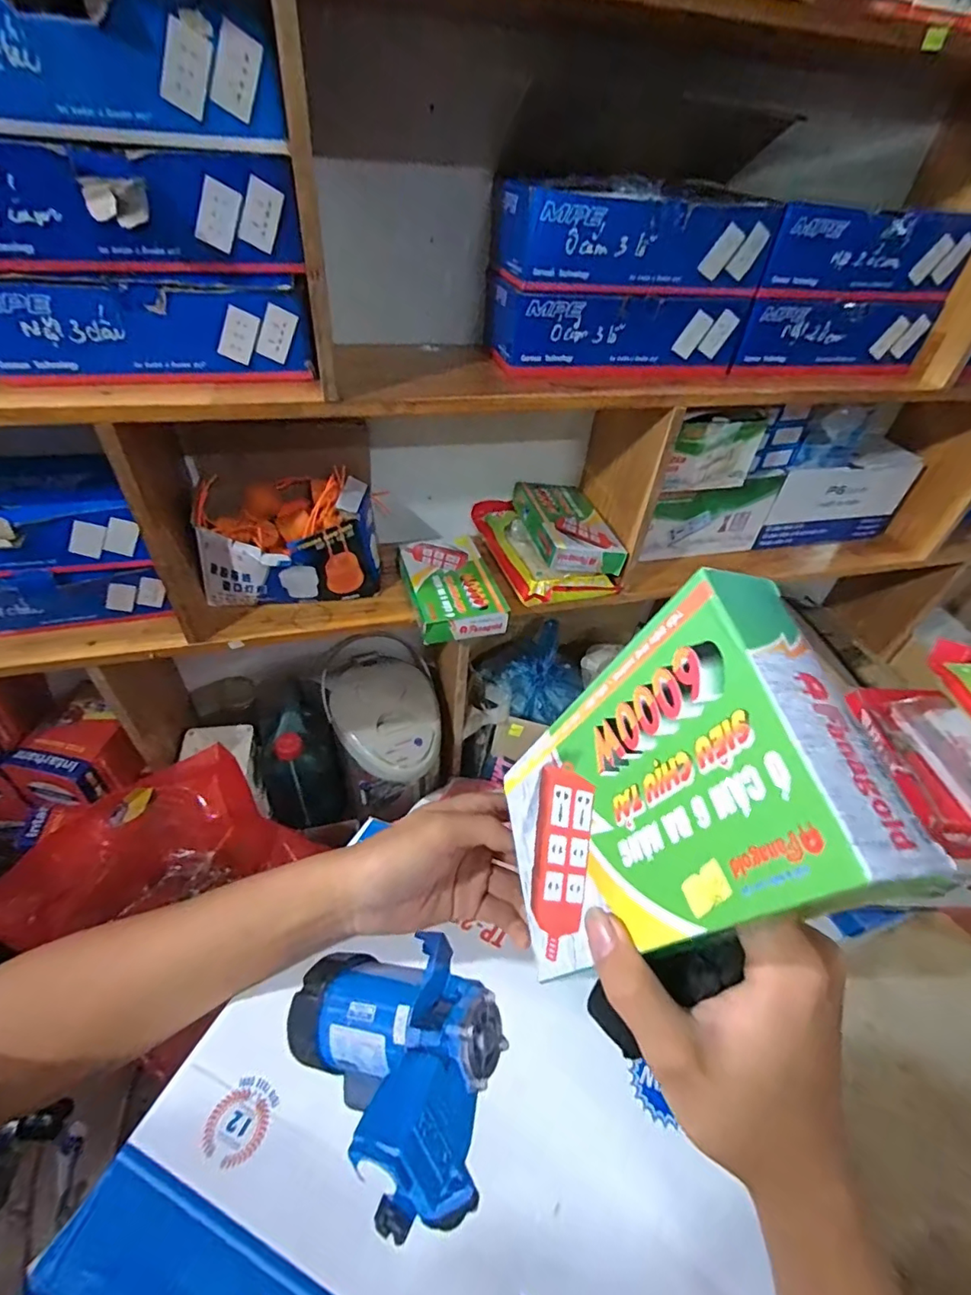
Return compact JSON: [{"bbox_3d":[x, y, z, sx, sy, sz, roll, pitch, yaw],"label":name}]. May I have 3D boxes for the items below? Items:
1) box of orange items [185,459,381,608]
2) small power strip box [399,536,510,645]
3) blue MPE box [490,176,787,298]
[{"bbox_3d":[-0.272,-0.152,0.741,0.228,0.151,0.155,-9,46,-15],"label":"box of orange items"},{"bbox_3d":[-0.053,-0.089,0.773,0.121,0.038,0.189,-10,46,-16],"label":"small power strip box"},{"bbox_3d":[0.166,-0.467,0.603,0.292,0.090,0.129,-6,45,-12],"label":"blue MPE box"}]

